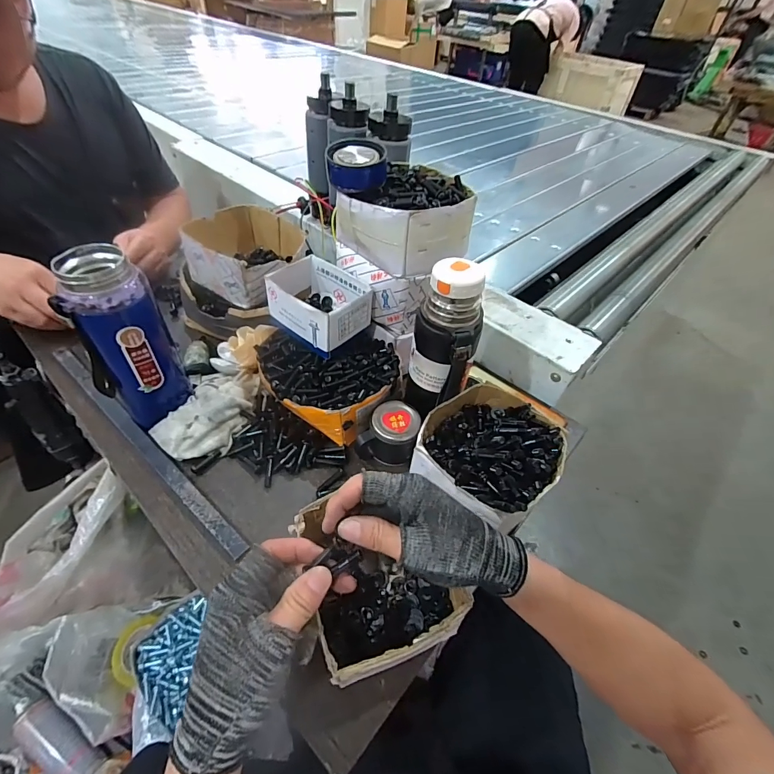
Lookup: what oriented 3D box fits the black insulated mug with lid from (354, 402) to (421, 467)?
[{"bbox_3d":[0.002,0.058,0.493,0.074,0.056,0.063,7,48,0],"label":"black insulated mug with lid"}]

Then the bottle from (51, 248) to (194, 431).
[{"bbox_3d":[-0.291,-0.049,0.436,0.071,0.190,0.089,38,55,25],"label":"bottle"}]

